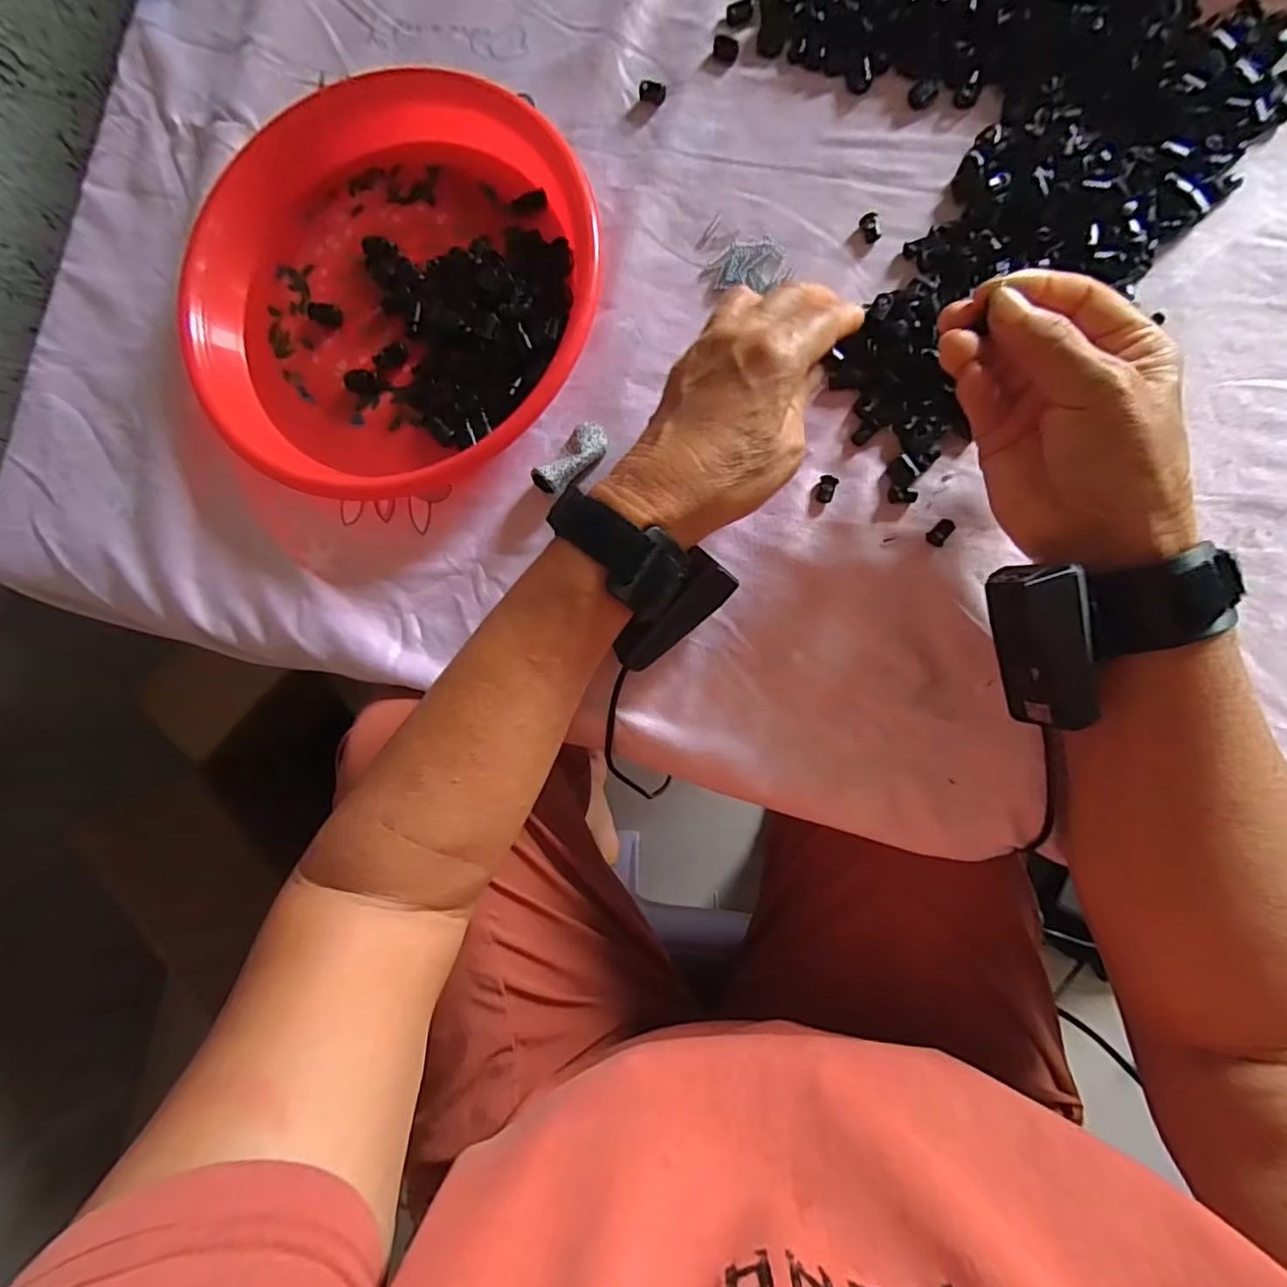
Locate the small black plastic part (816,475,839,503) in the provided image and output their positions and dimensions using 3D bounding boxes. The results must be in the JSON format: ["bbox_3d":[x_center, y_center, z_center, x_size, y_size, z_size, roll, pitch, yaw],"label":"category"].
[{"bbox_3d":[0.100,-0.084,0.319,0.009,0.004,0.015,14,88,9],"label":"small black plastic part"}]

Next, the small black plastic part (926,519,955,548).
[{"bbox_3d":[0.158,-0.059,0.311,0.009,0.004,0.016,41,92,9],"label":"small black plastic part"}]

